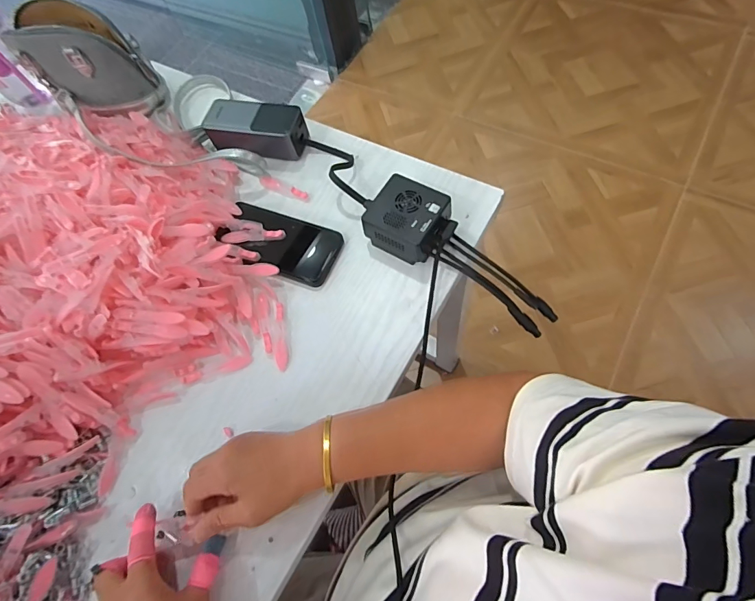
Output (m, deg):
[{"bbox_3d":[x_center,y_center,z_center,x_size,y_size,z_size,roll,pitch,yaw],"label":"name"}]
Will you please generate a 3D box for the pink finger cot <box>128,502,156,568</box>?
[{"bbox_3d":[-0.200,0.198,0.355,0.014,0.014,0.047,-16,42,-5],"label":"pink finger cot"}]

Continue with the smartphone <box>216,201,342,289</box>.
[{"bbox_3d":[-0.120,-0.075,0.503,0.148,0.010,0.074,22,70,16],"label":"smartphone"}]

